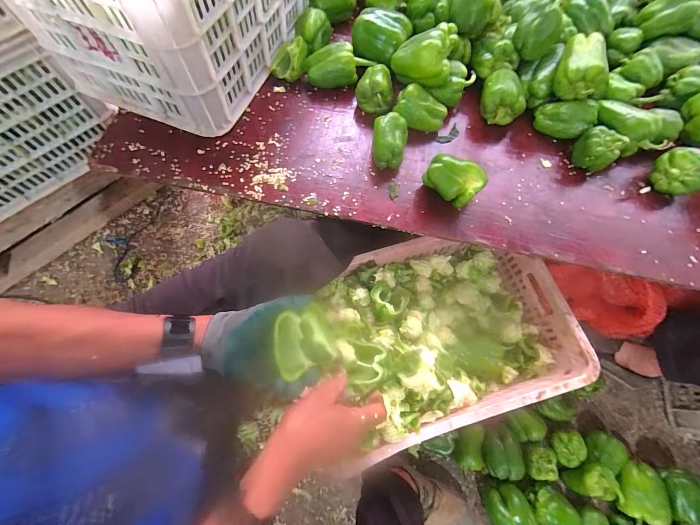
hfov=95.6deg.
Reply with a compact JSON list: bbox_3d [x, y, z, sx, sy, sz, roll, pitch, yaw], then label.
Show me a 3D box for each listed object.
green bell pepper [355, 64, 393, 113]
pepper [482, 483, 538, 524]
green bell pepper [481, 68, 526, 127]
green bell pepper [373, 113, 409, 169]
[{"bbox_3d":[0.048,-0.342,0.632,0.073,0.055,0.073,7,70,0],"label":"green bell pepper"},{"bbox_3d":[0.342,0.540,0.692,0.081,0.097,0.094,-8,70,-5],"label":"pepper"},{"bbox_3d":[0.302,-0.333,0.629,0.079,0.063,0.089,4,70,-1],"label":"green bell pepper"},{"bbox_3d":[0.072,-0.220,0.587,0.064,0.067,0.085,9,70,1],"label":"green bell pepper"}]

